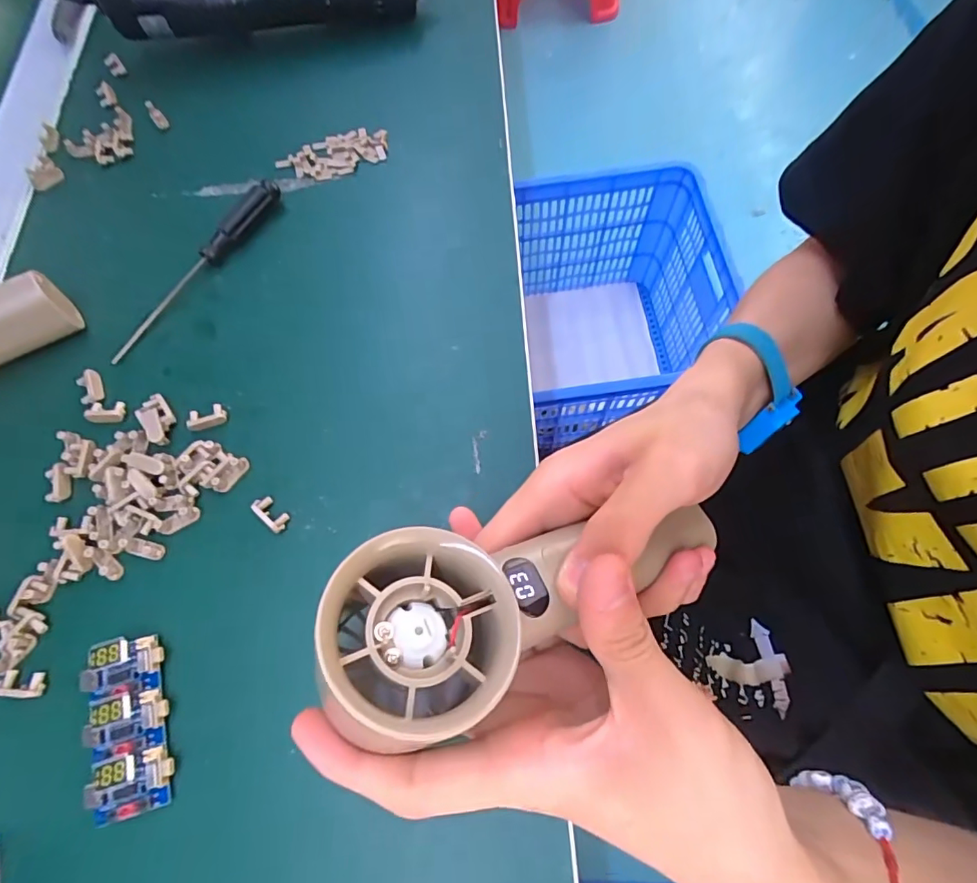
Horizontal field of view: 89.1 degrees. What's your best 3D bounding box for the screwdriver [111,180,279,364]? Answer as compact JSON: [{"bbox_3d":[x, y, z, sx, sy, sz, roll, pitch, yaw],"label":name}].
[{"bbox_3d":[-0.163,-0.098,0.278,0.011,0.016,0.130,32,74,13],"label":"screwdriver"}]

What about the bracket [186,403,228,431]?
[{"bbox_3d":[-0.143,-0.012,0.251,0.019,0.005,0.011,-21,70,-5],"label":"bracket"}]

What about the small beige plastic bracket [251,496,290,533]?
[{"bbox_3d":[-0.103,0.034,0.236,0.019,0.005,0.010,41,76,16],"label":"small beige plastic bracket"}]

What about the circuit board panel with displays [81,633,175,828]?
[{"bbox_3d":[-0.149,0.115,0.202,0.034,0.014,0.067,-16,70,-3],"label":"circuit board panel with displays"}]

